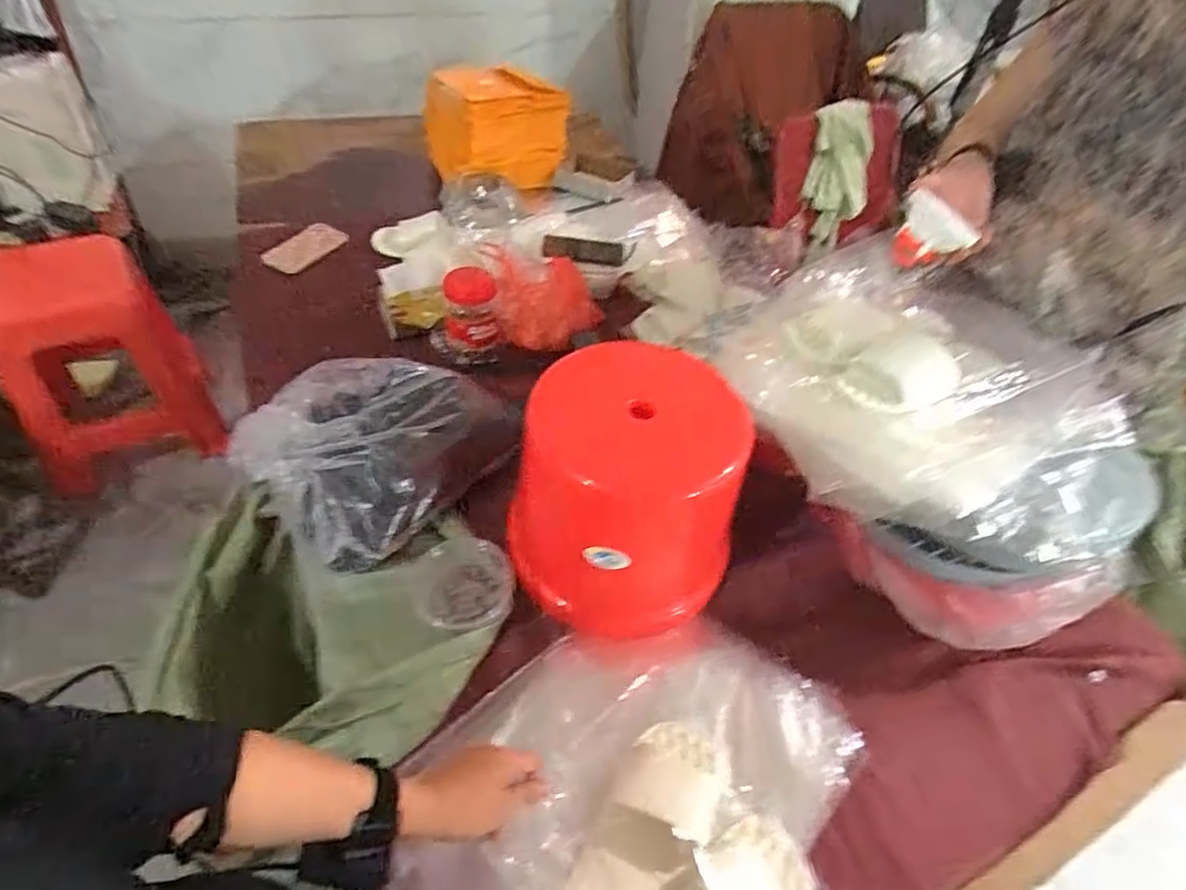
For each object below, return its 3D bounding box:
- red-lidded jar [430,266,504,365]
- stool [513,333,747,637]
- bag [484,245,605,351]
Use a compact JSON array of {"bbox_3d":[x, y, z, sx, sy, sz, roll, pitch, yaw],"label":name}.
[{"bbox_3d":[-0.217,-0.217,1.078,0.110,0.142,0.100,3,48,-3],"label":"red-lidded jar"},{"bbox_3d":[0.041,0.050,0.758,0.262,0.239,0.253,4,48,-3],"label":"stool"},{"bbox_3d":[-0.086,-0.257,1.134,0.190,0.133,0.137,-9,49,-14],"label":"bag"}]

